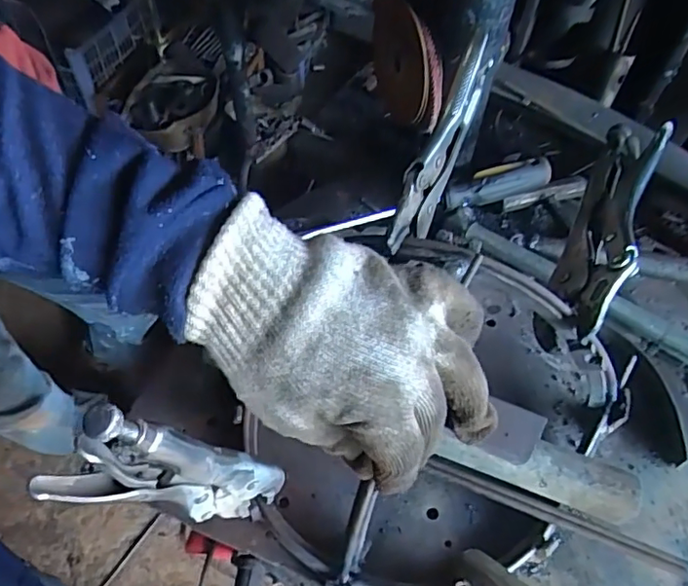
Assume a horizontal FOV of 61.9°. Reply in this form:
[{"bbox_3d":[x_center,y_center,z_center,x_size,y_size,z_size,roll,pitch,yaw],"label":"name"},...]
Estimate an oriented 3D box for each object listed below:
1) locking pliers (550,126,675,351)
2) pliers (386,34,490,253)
[{"bbox_3d":[0.188,-0.056,0.405,0.037,0.047,0.222,24,60,13],"label":"locking pliers"},{"bbox_3d":[0.066,-0.099,0.384,0.021,0.041,0.170,21,72,11],"label":"pliers"}]

